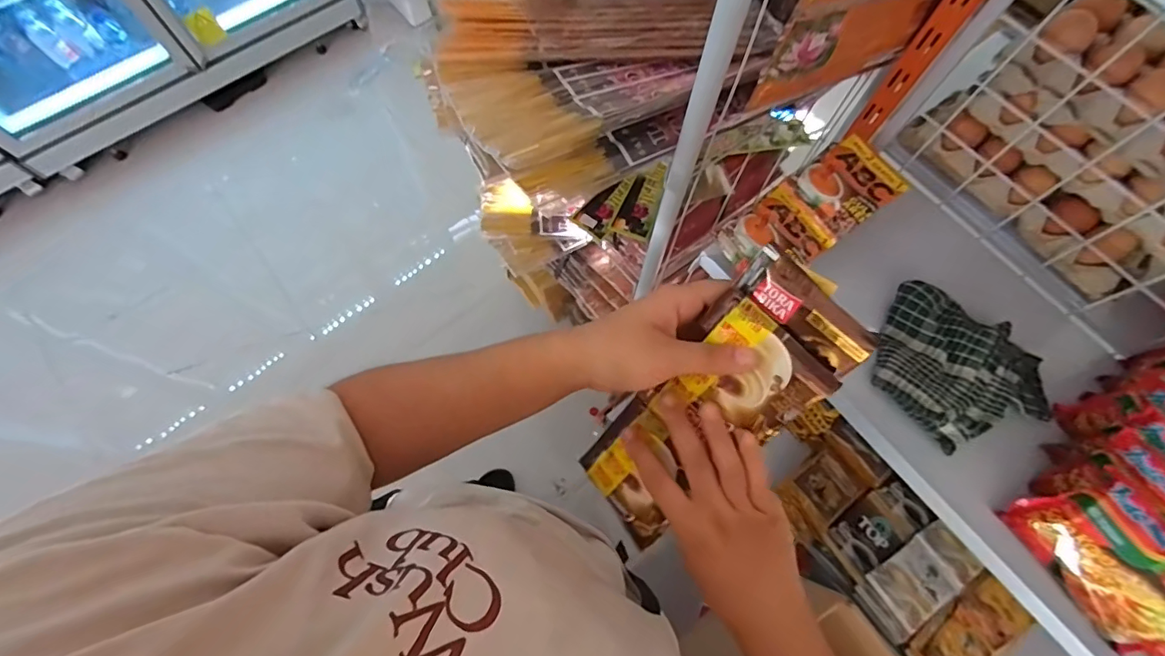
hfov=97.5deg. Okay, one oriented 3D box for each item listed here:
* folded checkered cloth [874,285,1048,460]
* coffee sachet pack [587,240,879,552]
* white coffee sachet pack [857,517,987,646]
[{"bbox_3d":[0.386,0.051,0.517,0.176,0.037,0.137,33,72,10],"label":"folded checkered cloth"},{"bbox_3d":[0.083,0.061,0.362,0.085,0.233,0.027,45,34,14],"label":"coffee sachet pack"},{"bbox_3d":[0.505,0.379,0.764,0.167,0.048,0.096,-31,73,-12],"label":"white coffee sachet pack"}]

